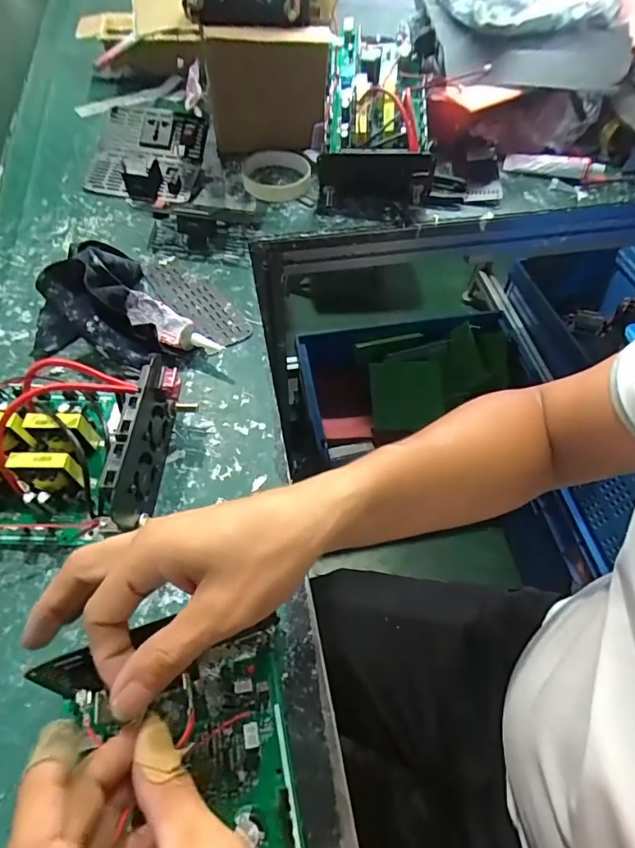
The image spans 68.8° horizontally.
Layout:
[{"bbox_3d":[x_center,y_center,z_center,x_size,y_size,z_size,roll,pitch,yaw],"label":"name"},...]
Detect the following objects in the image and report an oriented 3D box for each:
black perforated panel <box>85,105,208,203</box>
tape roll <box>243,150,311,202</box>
[{"bbox_3d":[-0.217,-0.345,0.580,0.132,0.032,0.143,4,72,0],"label":"black perforated panel"},{"bbox_3d":[-0.051,-0.311,0.579,0.083,0.023,0.083,-2,59,-4],"label":"tape roll"}]

